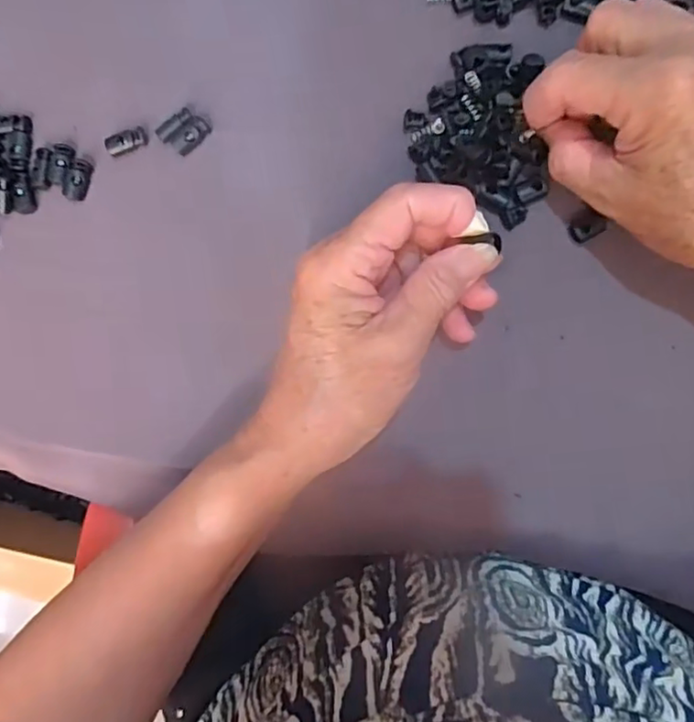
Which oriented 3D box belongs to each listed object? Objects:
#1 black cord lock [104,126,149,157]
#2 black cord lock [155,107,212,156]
[{"bbox_3d":[-0.115,-0.115,0.318,0.021,0.008,0.010,-21,83,4],"label":"black cord lock"},{"bbox_3d":[-0.083,-0.118,0.312,0.024,0.007,0.018,-41,82,2],"label":"black cord lock"}]

